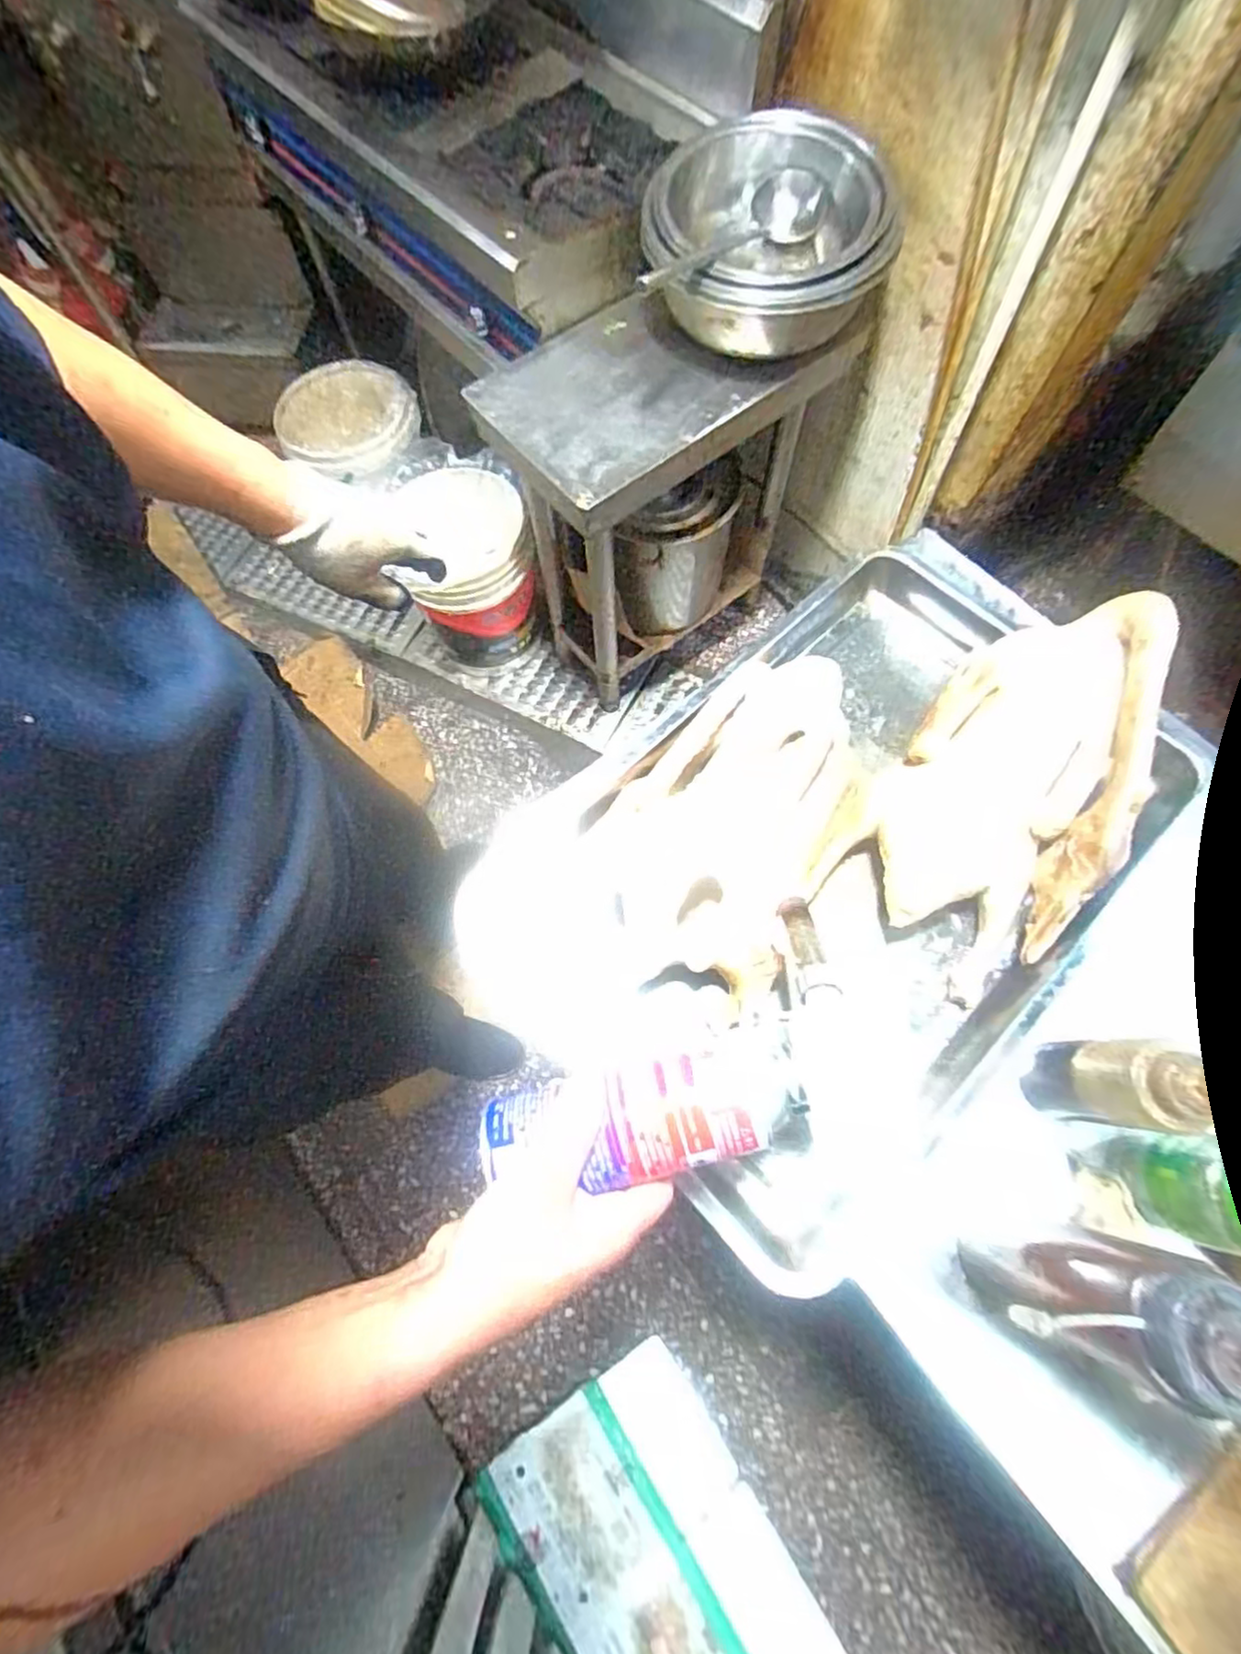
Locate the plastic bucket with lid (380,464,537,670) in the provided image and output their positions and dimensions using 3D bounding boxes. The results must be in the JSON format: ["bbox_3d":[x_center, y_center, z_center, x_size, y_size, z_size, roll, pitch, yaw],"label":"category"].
[{"bbox_3d":[-0.315,-0.547,1.495,0.247,0.359,0.289,-14,68,-5],"label":"plastic bucket with lid"}]

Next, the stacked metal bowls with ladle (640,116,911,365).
[{"bbox_3d":[0.206,-0.851,0.985,0.341,0.139,0.353,0,68,1],"label":"stacked metal bowls with ladle"}]

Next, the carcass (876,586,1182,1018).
[{"bbox_3d":[0.346,-0.045,0.595,0.190,0.125,0.353,35,73,14],"label":"carcass"}]

